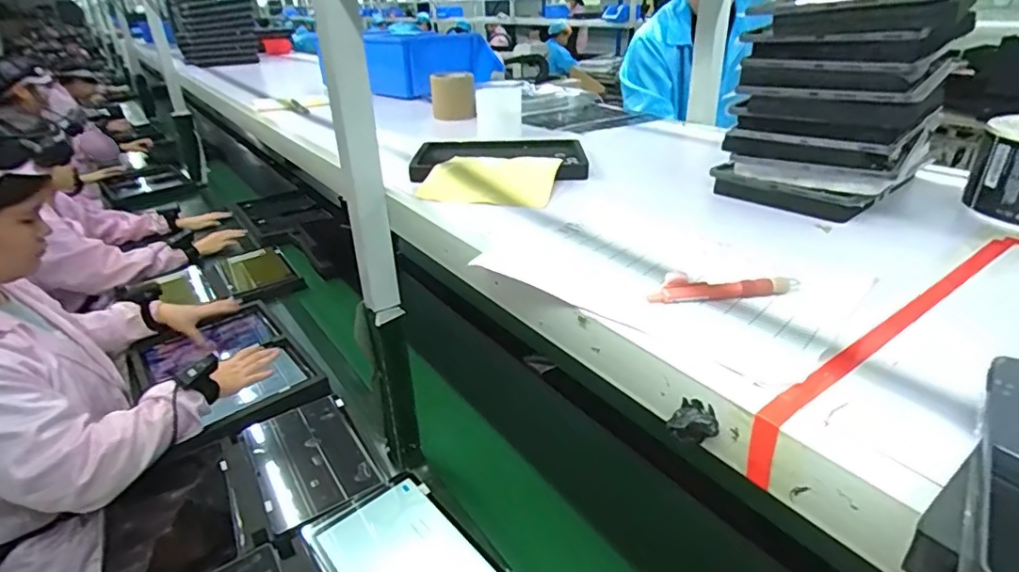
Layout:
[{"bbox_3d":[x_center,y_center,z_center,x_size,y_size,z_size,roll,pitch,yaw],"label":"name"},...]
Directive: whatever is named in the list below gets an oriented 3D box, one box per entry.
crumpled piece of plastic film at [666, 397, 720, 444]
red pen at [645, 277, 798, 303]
[{"bbox_3d":[0.121,0.089,0.361,0.030,0.027,0.019,12,30,25],"label":"crumpled piece of plastic film"},{"bbox_3d":[0.173,0.004,0.445,0.119,0.013,0.017,-5,27,-7],"label":"red pen"}]

